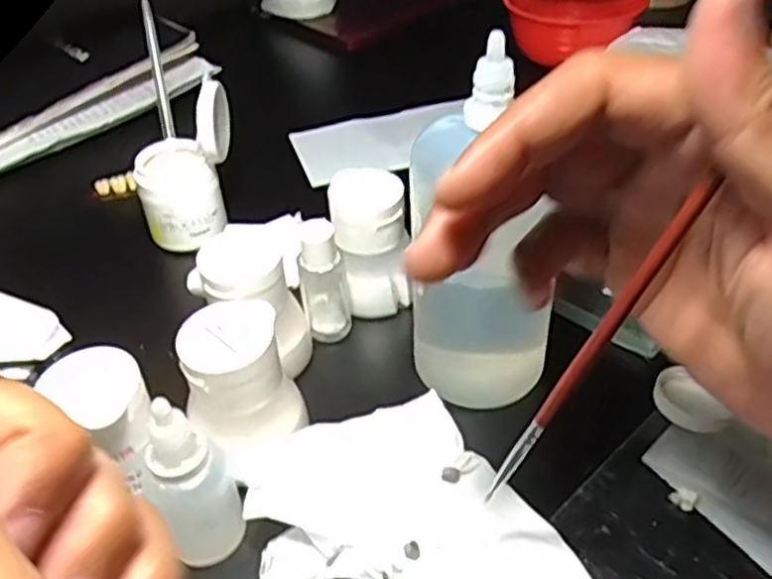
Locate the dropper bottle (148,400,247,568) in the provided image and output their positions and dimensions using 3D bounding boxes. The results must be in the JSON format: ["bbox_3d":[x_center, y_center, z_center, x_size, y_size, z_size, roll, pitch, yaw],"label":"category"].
[{"bbox_3d":[-0.068,0.068,0.255,0.026,0.076,0.025,-1,41,1],"label":"dropper bottle"}]

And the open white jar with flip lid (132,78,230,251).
[{"bbox_3d":[-0.111,-0.069,0.404,0.056,0.081,0.039,-13,42,-13],"label":"open white jar with flip lid"}]

